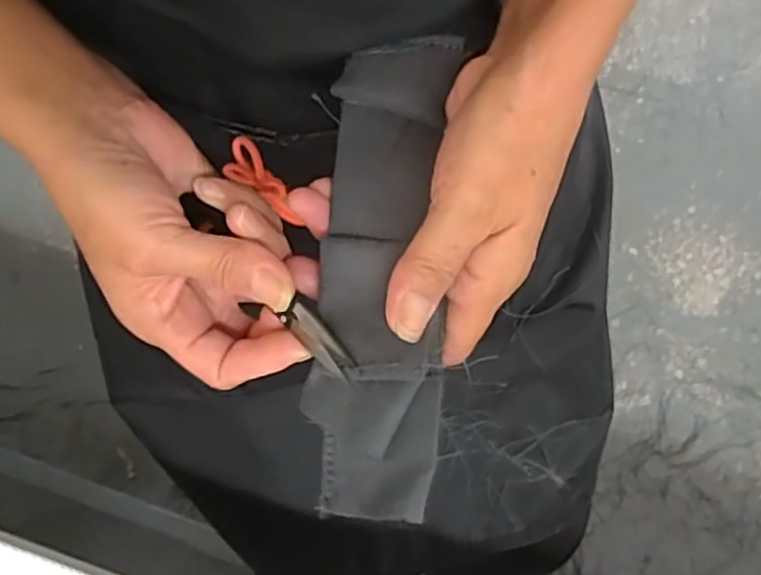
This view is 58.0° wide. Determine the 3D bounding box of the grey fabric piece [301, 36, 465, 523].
[{"bbox_3d":[0.000,-0.008,0.255,0.048,0.030,0.182,3,82,-1],"label":"grey fabric piece"}]

